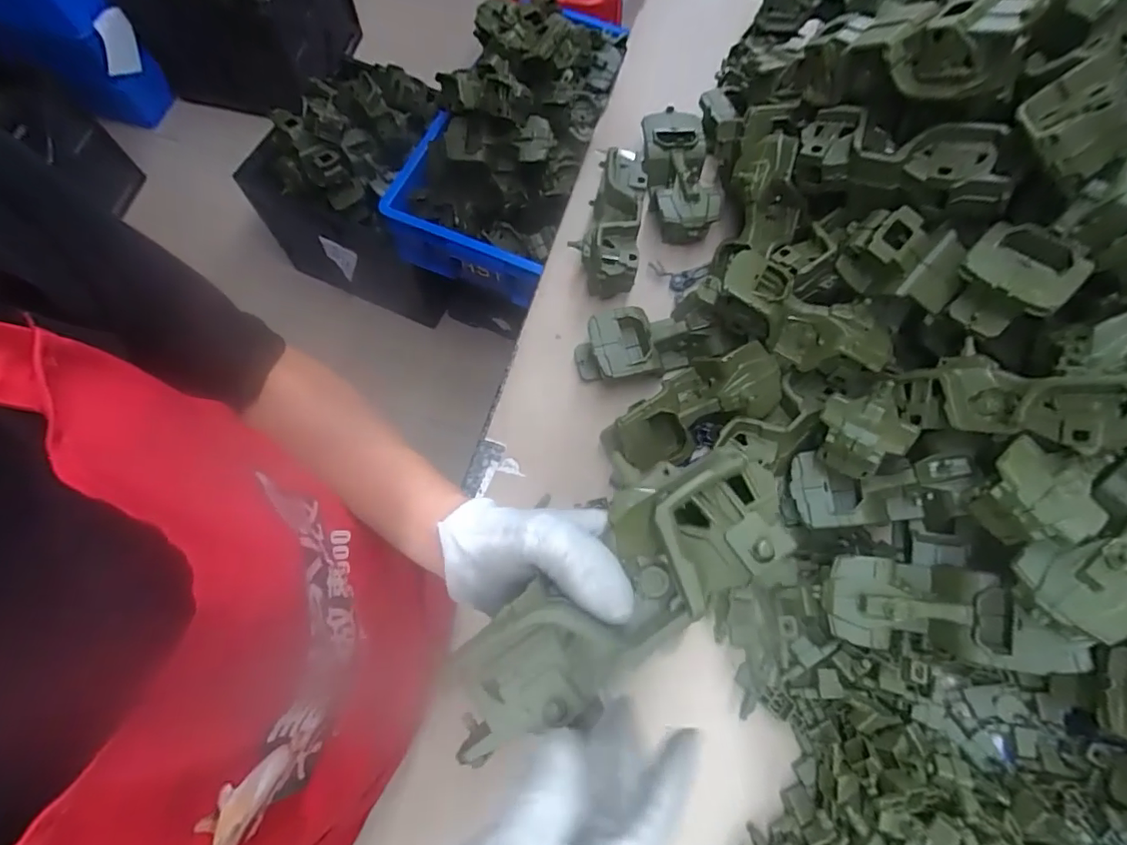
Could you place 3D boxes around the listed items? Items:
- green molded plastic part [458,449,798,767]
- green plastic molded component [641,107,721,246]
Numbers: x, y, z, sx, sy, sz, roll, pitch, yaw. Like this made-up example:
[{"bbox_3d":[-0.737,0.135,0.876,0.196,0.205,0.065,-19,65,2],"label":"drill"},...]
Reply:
[{"bbox_3d":[0.021,0.080,0.240,0.173,0.037,0.063,-39,76,-1],"label":"green molded plastic part"},{"bbox_3d":[0.145,-0.308,0.678,0.080,0.058,0.179,-4,70,-4],"label":"green plastic molded component"}]

